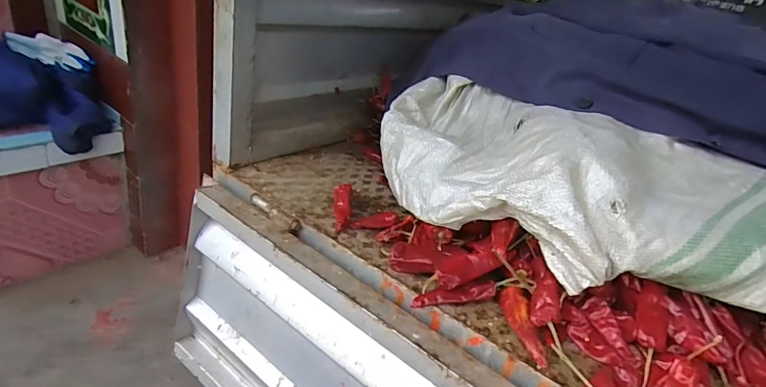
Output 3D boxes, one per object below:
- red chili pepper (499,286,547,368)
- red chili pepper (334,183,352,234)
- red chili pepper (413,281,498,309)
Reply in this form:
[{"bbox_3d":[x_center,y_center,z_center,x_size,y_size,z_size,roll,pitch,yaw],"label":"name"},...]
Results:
[{"bbox_3d":[0.144,0.132,0.447,0.027,0.015,0.093,5,29,-6],"label":"red chili pepper"},{"bbox_3d":[-0.053,0.016,0.571,0.024,0.023,0.086,5,29,-6],"label":"red chili pepper"},{"bbox_3d":[0.077,0.107,0.466,0.095,0.018,0.015,-1,30,-16],"label":"red chili pepper"}]

